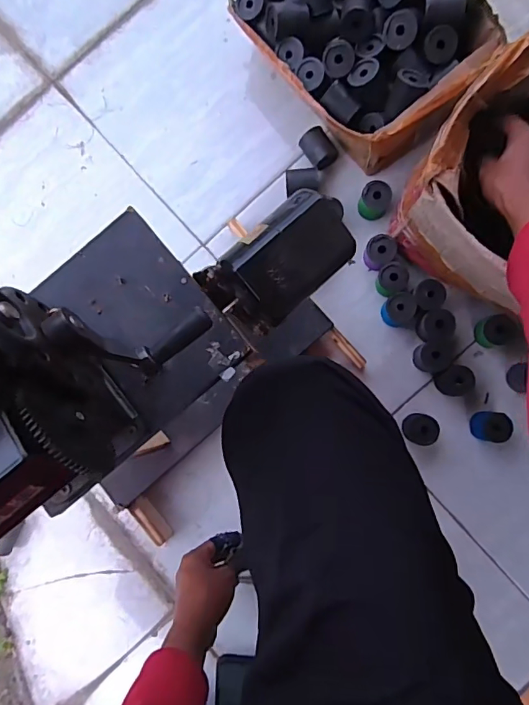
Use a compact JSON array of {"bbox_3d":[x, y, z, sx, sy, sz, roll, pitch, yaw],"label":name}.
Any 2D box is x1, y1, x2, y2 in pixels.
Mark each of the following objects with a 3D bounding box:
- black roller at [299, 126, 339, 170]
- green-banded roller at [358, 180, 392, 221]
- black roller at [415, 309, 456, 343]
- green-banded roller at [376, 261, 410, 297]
[{"bbox_3d":[0.084,-0.316,0.739,0.050,0.040,0.057,-39,82,2],"label":"black roller"},{"bbox_3d":[0.167,-0.229,0.718,0.043,0.047,0.045,-1,85,7],"label":"green-banded roller"},{"bbox_3d":[0.246,-0.038,0.691,0.052,0.043,0.044,-9,84,3],"label":"black roller"},{"bbox_3d":[0.190,-0.107,0.705,0.044,0.042,0.044,0,84,4],"label":"green-banded roller"}]

